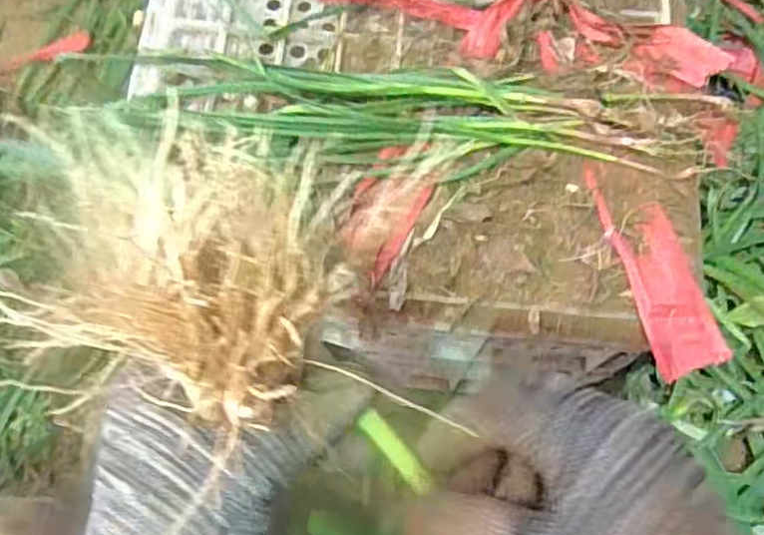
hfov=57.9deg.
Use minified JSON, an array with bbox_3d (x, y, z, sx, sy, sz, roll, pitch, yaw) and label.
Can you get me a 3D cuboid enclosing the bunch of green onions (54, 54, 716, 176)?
[{"bbox_3d":[0.014,-0.106,0.480,0.417,0.030,0.073,5,71,2],"label":"bunch of green onions"}]

